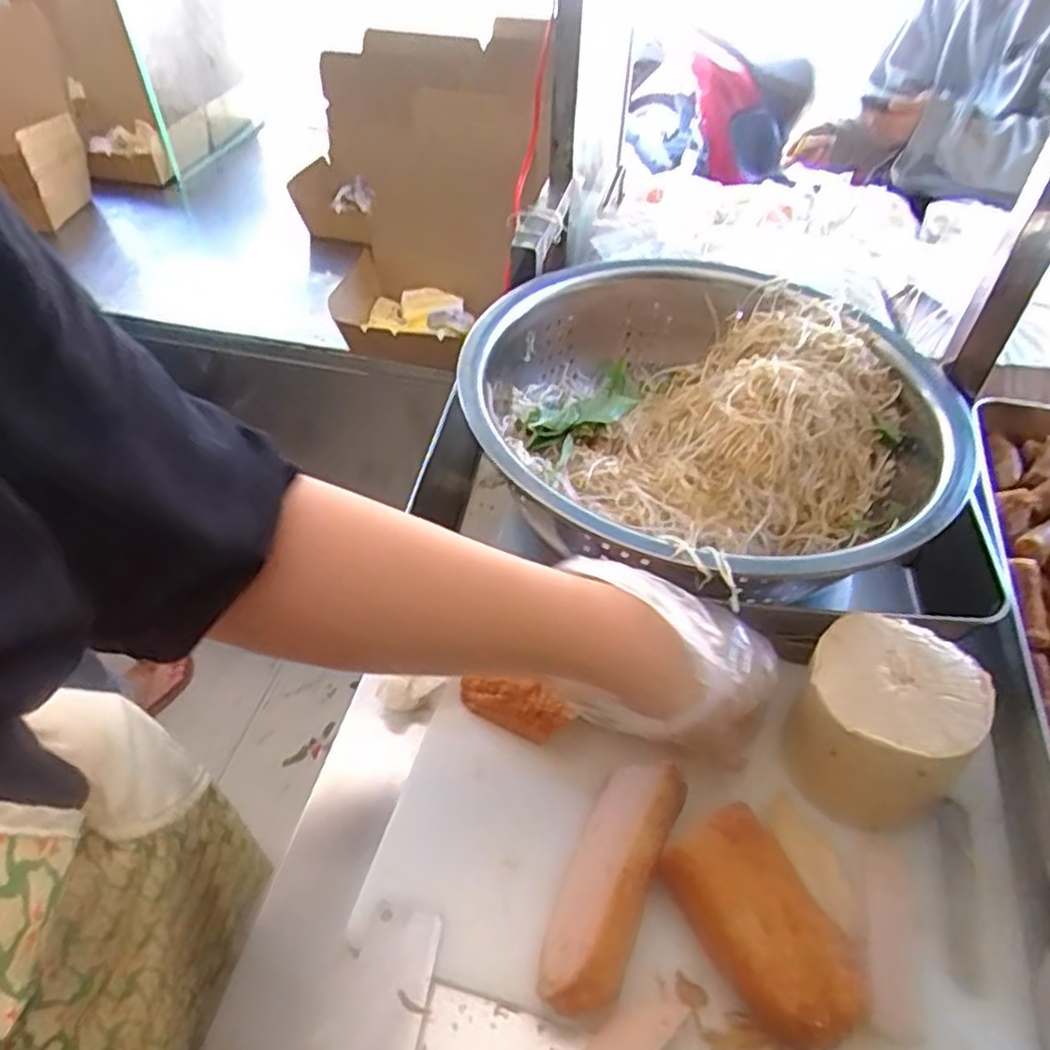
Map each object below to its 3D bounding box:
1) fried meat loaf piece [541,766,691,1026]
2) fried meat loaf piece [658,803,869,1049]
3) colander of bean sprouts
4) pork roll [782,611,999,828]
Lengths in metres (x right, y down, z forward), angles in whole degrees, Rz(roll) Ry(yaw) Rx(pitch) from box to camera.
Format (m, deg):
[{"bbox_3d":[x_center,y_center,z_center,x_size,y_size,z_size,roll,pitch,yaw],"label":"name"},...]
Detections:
[{"bbox_3d":[0.046,0.193,0.403,0.046,0.046,0.135,20,51,17],"label":"fried meat loaf piece"},{"bbox_3d":[0.122,0.209,0.381,0.059,0.051,0.111,-22,52,-19],"label":"fried meat loaf piece"},{"bbox_3d":[0.138,-0.085,0.597,0.362,0.104,0.352,0,48,0],"label":"colander of bean sprouts"},{"bbox_3d":[0.206,0.117,0.438,0.094,0.088,0.104,28,53,22],"label":"pork roll"}]

